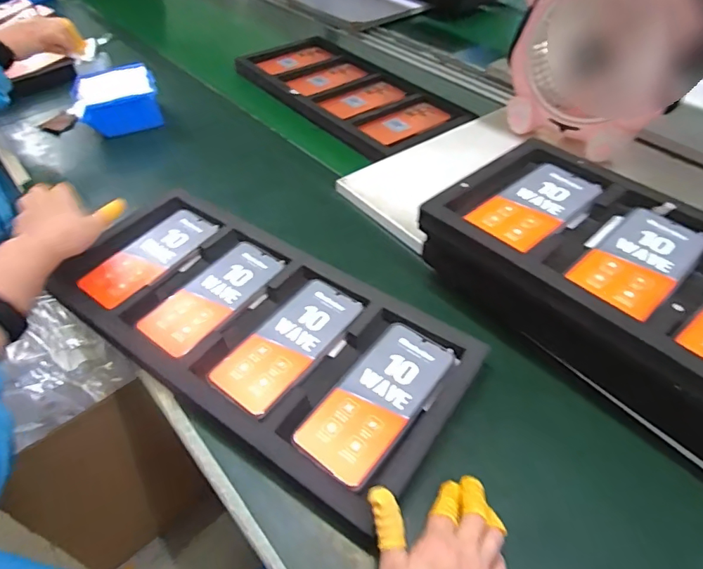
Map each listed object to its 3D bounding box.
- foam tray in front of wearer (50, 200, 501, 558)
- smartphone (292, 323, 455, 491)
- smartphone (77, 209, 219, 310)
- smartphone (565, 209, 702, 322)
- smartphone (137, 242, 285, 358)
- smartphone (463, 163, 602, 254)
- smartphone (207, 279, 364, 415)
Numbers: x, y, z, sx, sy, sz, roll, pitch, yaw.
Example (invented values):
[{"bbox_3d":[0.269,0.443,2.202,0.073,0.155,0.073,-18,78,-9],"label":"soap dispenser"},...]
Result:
[{"bbox_3d":[-0.110,0.045,0.525,0.460,0.043,0.217,29,53,24],"label":"foam tray in front of wearer"},{"bbox_3d":[0.025,0.108,0.455,0.074,0.009,0.168,32,54,25],"label":"smartphone"},{"bbox_3d":[-0.251,-0.037,0.592,0.077,0.013,0.170,29,53,23],"label":"smartphone"},{"bbox_3d":[0.283,-0.024,0.464,0.163,0.005,0.075,-34,56,-29],"label":"smartphone"},{"bbox_3d":[-0.159,0.012,0.548,0.074,0.011,0.166,30,53,24],"label":"smartphone"},{"bbox_3d":[0.203,-0.088,0.520,0.161,0.008,0.075,-33,56,-28],"label":"smartphone"},{"bbox_3d":[-0.065,0.058,0.501,0.076,0.008,0.166,31,53,24],"label":"smartphone"}]

